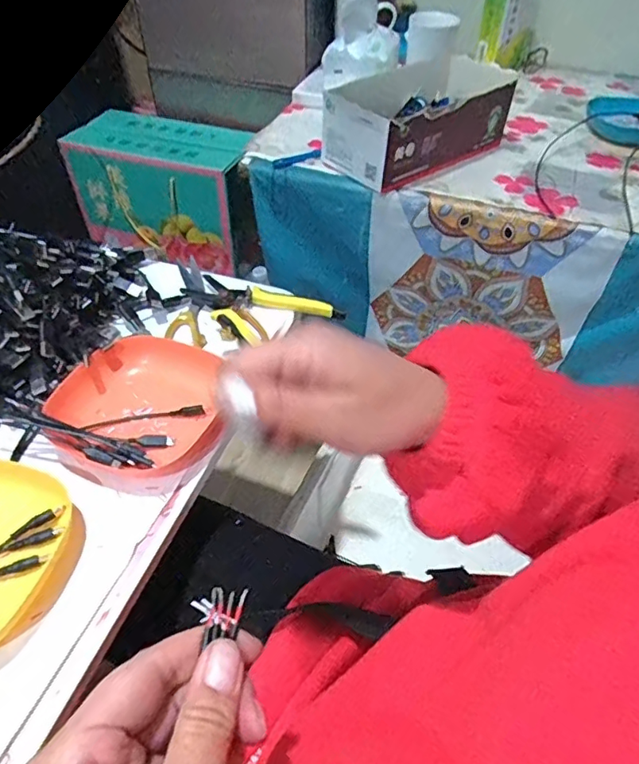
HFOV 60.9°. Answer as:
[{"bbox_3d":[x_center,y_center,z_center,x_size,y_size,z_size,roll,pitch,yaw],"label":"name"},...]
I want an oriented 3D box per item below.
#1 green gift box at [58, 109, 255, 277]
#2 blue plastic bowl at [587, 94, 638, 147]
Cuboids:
[{"bbox_3d":[-0.294,-0.373,1.040,0.319,0.203,0.158,15,49,12],"label":"green gift box"},{"bbox_3d":[0.487,-0.409,0.841,0.134,0.032,0.158,13,49,10],"label":"blue plastic bowl"}]

